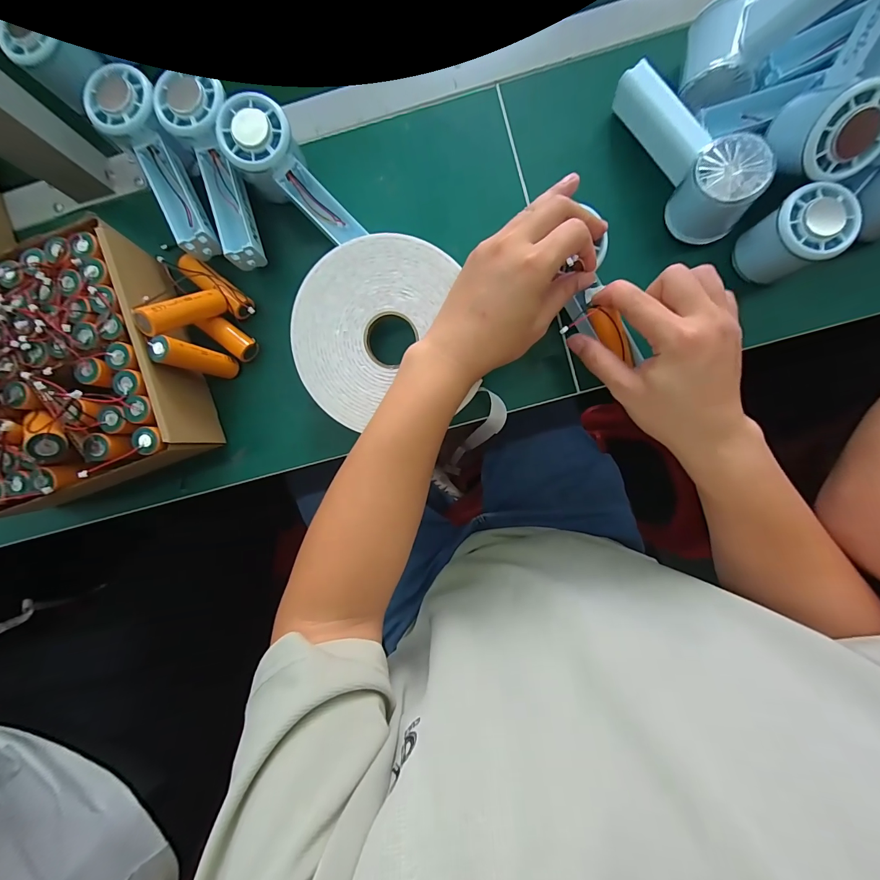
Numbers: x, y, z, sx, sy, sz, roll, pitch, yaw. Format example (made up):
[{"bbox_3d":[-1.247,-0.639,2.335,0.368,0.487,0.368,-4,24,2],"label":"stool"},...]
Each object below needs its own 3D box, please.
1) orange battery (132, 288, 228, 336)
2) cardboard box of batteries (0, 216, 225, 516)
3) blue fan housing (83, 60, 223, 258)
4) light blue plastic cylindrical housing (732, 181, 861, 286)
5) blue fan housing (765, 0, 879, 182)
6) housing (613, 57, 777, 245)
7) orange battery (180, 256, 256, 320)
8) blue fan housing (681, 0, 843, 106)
[{"bbox_3d":[-0.207,-0.107,0.306,0.017,0.072,0.018,32,130,3],"label":"orange battery"},{"bbox_3d":[-0.316,-0.051,0.308,0.191,0.086,0.195,-17,89,3],"label":"cardboard box of batteries"},{"bbox_3d":[-0.236,-0.232,0.319,0.054,0.036,0.149,-24,101,2],"label":"blue fan housing"},{"bbox_3d":[0.290,-0.166,0.313,0.053,0.064,0.054,0,90,3],"label":"light blue plastic cylindrical housing"},{"bbox_3d":[0.306,-0.265,0.263,0.067,0.054,0.145,18,114,3],"label":"blue fan housing"},{"bbox_3d":[0.206,-0.245,0.311,0.049,0.055,0.149,-28,88,2],"label":"housing"},{"bbox_3d":[-0.201,-0.138,0.339,0.074,0.018,0.021,38,92,2],"label":"orange battery"},{"bbox_3d":[0.255,-0.314,0.265,0.050,0.147,0.065,11,90,-27],"label":"blue fan housing"}]

